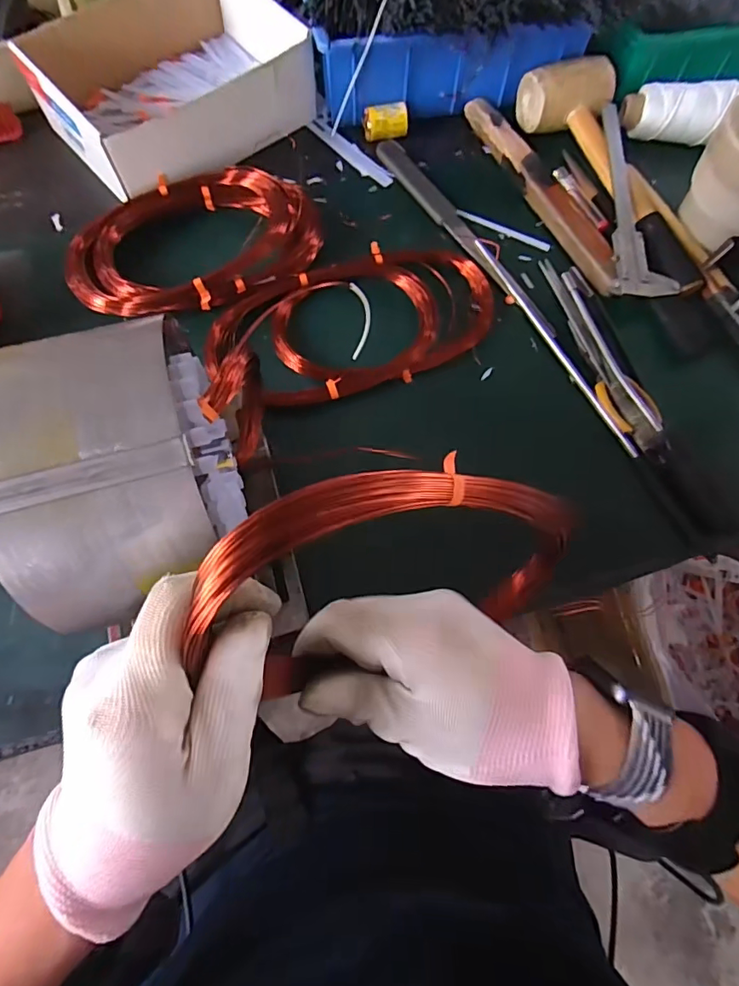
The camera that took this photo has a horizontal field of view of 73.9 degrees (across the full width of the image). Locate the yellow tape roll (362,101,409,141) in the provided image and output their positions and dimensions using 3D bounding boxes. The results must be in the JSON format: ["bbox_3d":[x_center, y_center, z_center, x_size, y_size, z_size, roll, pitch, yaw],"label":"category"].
[{"bbox_3d":[0.018,-0.403,0.532,0.048,0.027,0.022,0,71,-2],"label":"yellow tape roll"}]

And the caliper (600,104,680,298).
[{"bbox_3d":[0.266,-0.288,0.482,0.063,0.017,0.224,5,71,0],"label":"caliper"}]

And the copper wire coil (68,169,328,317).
[{"bbox_3d":[-0.165,-0.241,0.455,0.223,0.032,0.150,-30,75,-11],"label":"copper wire coil"}]

